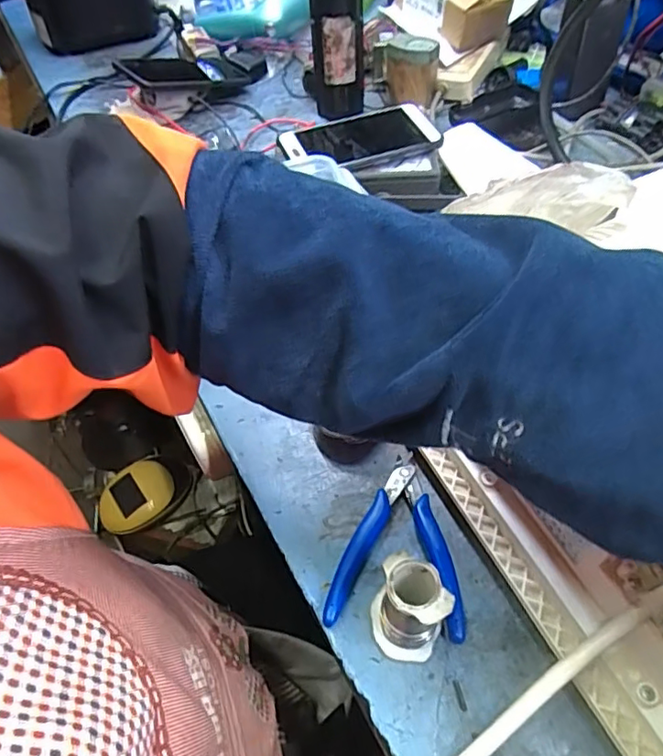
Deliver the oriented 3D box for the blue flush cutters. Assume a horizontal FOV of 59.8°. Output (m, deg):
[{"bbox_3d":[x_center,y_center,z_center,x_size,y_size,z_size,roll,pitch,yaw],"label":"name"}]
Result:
[{"bbox_3d":[0.044,0.103,0.367,0.079,0.010,0.113,6,51,8],"label":"blue flush cutters"}]

